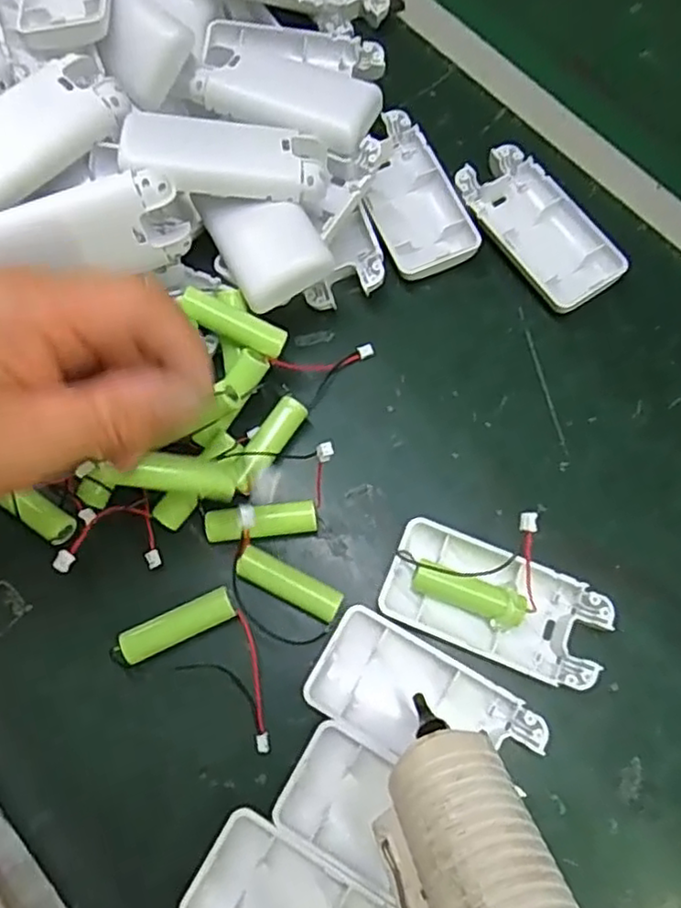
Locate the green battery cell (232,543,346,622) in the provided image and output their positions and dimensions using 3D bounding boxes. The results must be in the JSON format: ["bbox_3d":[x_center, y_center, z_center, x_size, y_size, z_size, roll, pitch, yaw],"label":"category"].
[{"bbox_3d":[-0.022,0.058,0.298,0.048,0.011,0.014,27,74,7],"label":"green battery cell"}]

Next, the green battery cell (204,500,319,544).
[{"bbox_3d":[-0.036,0.031,0.306,0.049,0.012,0.013,-7,73,-3],"label":"green battery cell"}]

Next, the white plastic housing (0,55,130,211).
[{"bbox_3d":[-0.141,-0.142,0.304,0.091,0.014,0.042,-41,78,-12],"label":"white plastic housing"}]

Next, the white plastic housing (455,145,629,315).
[{"bbox_3d":[0.101,-0.117,0.351,0.046,0.015,0.092,-33,76,-10],"label":"white plastic housing"}]

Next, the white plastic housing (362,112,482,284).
[{"bbox_3d":[0.037,-0.137,0.356,0.044,0.016,0.088,-21,74,-7],"label":"white plastic housing"}]

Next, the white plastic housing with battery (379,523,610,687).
[{"bbox_3d":[0.066,0.065,0.293,0.092,0.012,0.046,21,74,6],"label":"white plastic housing with battery"}]

